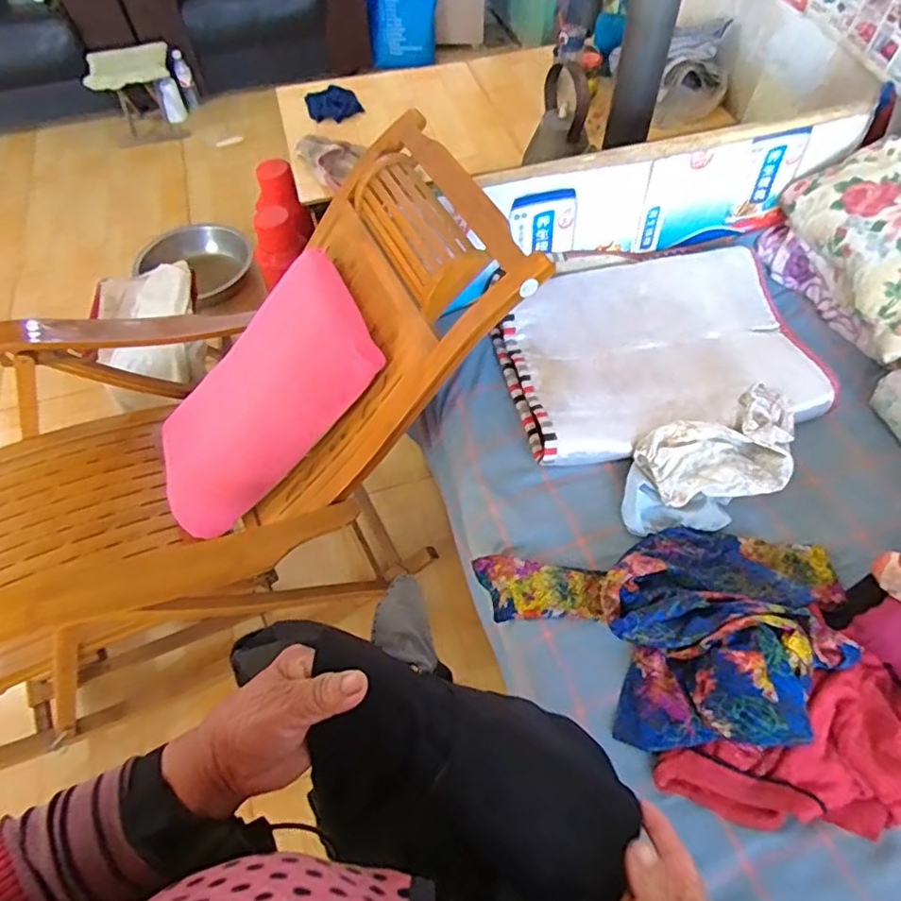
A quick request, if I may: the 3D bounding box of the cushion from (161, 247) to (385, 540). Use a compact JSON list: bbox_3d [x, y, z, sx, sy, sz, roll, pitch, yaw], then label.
[{"bbox_3d":[-0.359,-0.087,1.068,0.537,0.082,0.291,-46,62,21],"label":"cushion"}]

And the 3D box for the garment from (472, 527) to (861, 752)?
[{"bbox_3d":[0.304,0.236,0.798,0.484,0.131,0.281,-1,57,1],"label":"garment"}]

